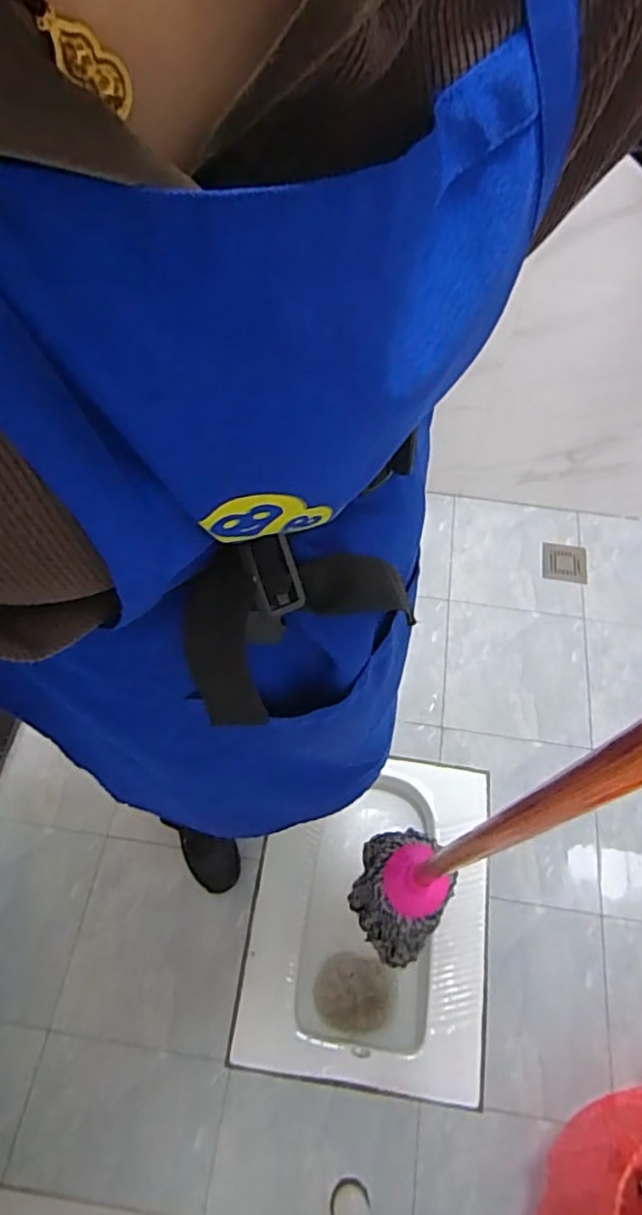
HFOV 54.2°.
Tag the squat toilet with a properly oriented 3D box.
[{"bbox_3d":[0.082,0.533,1.113,0.385,0.131,0.494,7,62,3],"label":"squat toilet"}]

